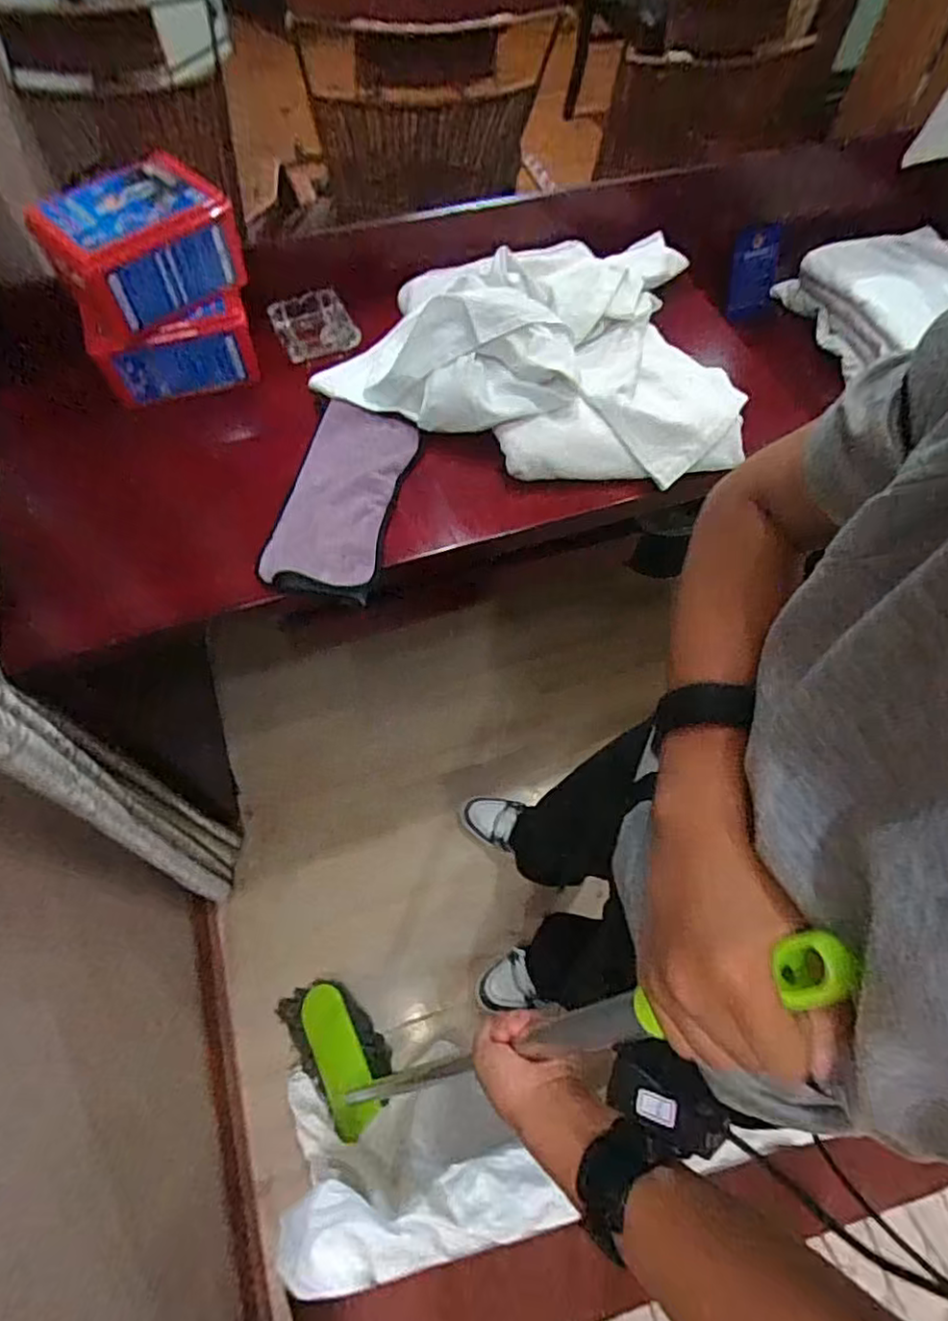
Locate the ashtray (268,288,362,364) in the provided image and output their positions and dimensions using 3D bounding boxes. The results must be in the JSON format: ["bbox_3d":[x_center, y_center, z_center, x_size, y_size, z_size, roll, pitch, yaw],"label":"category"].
[{"bbox_3d":[-0.240,-0.505,0.967,0.116,0.032,0.110,-26,66,-13],"label":"ashtray"}]

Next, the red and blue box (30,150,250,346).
[{"bbox_3d":[-0.415,-0.524,0.811,0.216,0.097,0.142,-39,70,-19],"label":"red and blue box"}]

